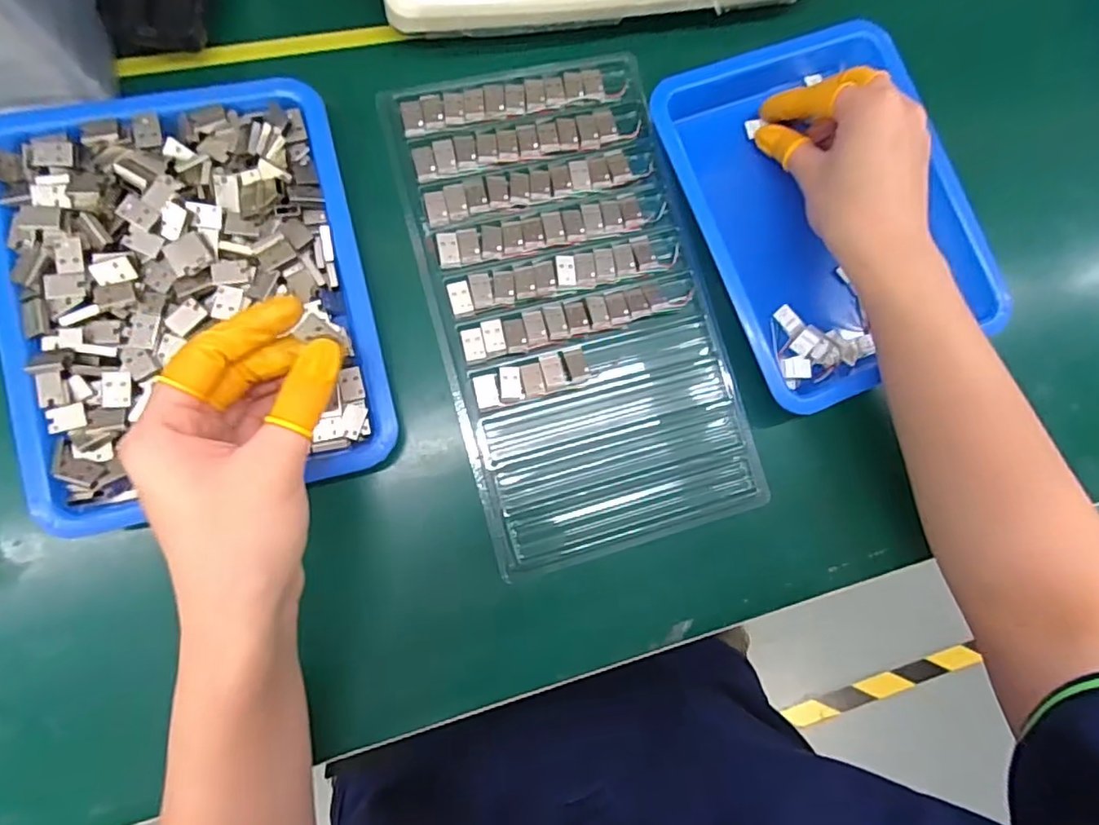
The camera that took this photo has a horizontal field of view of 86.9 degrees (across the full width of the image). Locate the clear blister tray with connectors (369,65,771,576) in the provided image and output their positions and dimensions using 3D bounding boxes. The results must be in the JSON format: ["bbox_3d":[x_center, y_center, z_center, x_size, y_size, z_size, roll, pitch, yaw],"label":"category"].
[{"bbox_3d":[0.014,-0.064,0.344,0.158,0.008,0.290,-15,87,-9],"label":"clear blister tray with connectors"}]

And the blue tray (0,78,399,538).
[{"bbox_3d":[-0.185,-0.062,0.306,0.172,0.028,0.214,-13,86,-9],"label":"blue tray"}]

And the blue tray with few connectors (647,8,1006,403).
[{"bbox_3d":[0.170,-0.127,0.361,0.168,0.026,0.220,-22,88,-9],"label":"blue tray with few connectors"}]

